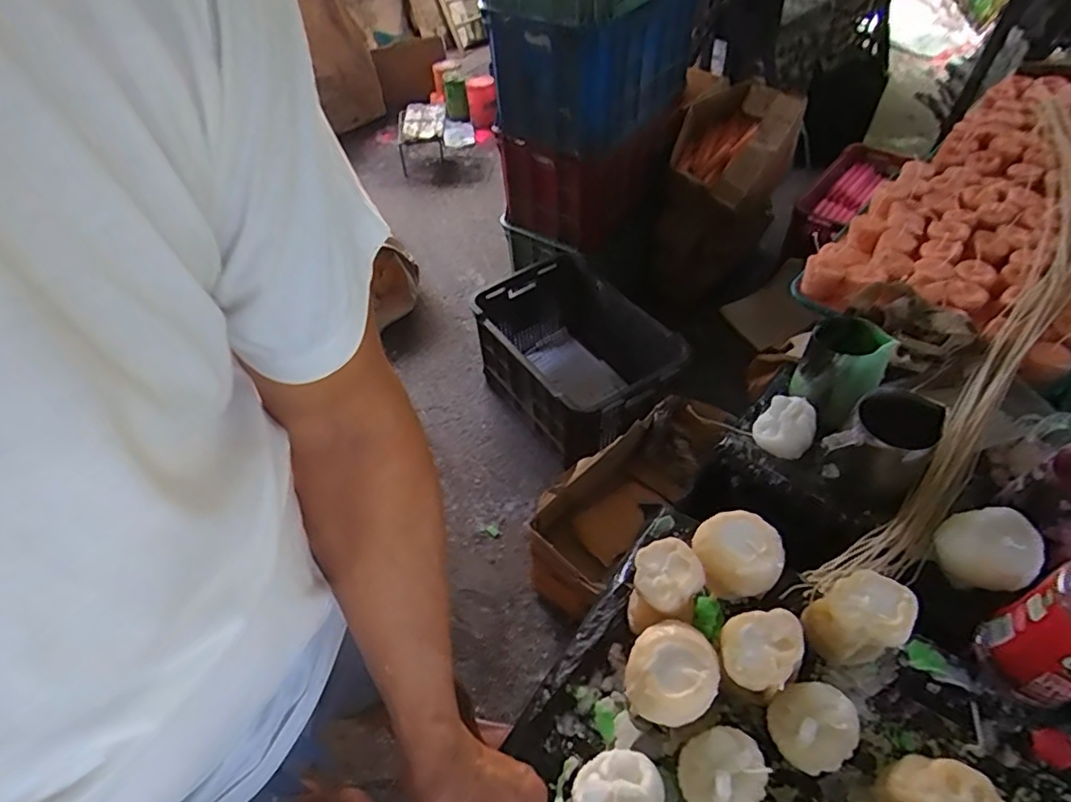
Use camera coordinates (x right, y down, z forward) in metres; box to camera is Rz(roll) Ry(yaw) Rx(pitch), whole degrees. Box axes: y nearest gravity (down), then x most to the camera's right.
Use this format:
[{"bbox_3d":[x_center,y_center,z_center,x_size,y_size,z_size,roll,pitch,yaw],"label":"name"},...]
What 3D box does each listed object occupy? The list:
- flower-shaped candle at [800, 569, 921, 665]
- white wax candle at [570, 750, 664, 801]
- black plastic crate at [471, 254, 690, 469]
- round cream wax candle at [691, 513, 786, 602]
[{"bbox_3d":[0.294,0.205,0.547,0.072,0.085,0.065,-28,54,-19],"label":"flower-shaped candle"},{"bbox_3d":[0.066,0.320,0.479,0.069,0.058,0.063,-1,50,2],"label":"white wax candle"},{"bbox_3d":[0.090,-0.108,1.651,0.360,0.316,0.646,-28,54,-19],"label":"black plastic crate"},{"bbox_3d":[0.200,0.156,0.593,0.083,0.084,0.069,10,51,11],"label":"round cream wax candle"}]

